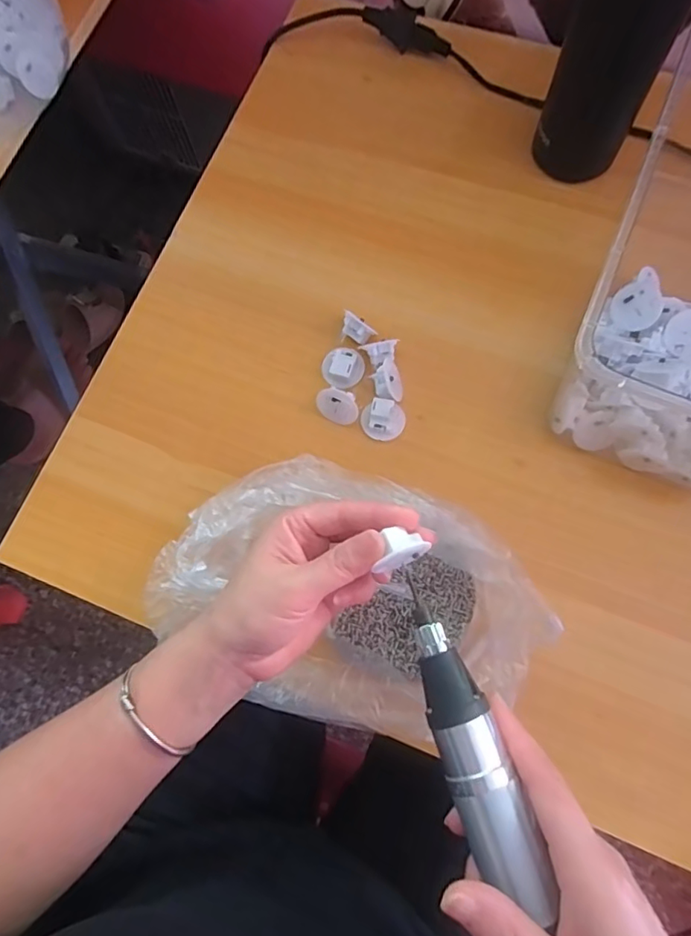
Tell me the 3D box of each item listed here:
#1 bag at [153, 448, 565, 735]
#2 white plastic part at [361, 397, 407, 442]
[{"bbox_3d":[0.000,0.085,0.344,0.238,0.065,0.156,22,79,9],"label":"bag"},{"bbox_3d":[0.028,-0.036,0.391,0.031,0.017,0.027,13,77,7],"label":"white plastic part"}]

